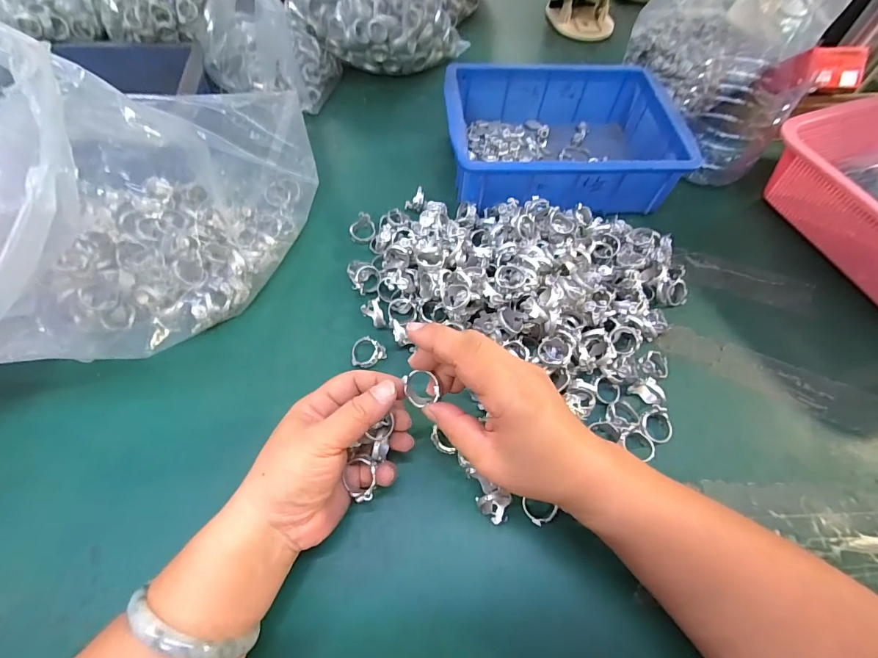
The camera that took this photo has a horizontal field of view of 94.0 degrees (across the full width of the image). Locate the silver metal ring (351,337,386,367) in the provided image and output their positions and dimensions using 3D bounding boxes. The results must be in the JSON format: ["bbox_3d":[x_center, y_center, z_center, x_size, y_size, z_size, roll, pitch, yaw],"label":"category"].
[{"bbox_3d":[-0.060,0.019,0.347,0.029,0.011,0.027,2,59,-3],"label":"silver metal ring"}]

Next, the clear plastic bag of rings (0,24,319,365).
[{"bbox_3d":[-0.269,-0.125,0.312,0.247,0.200,0.348,11,59,3],"label":"clear plastic bag of rings"}]

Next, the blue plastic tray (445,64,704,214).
[{"bbox_3d":[0.128,-0.209,0.458,0.234,0.074,0.172,-4,60,-6],"label":"blue plastic tray"}]

